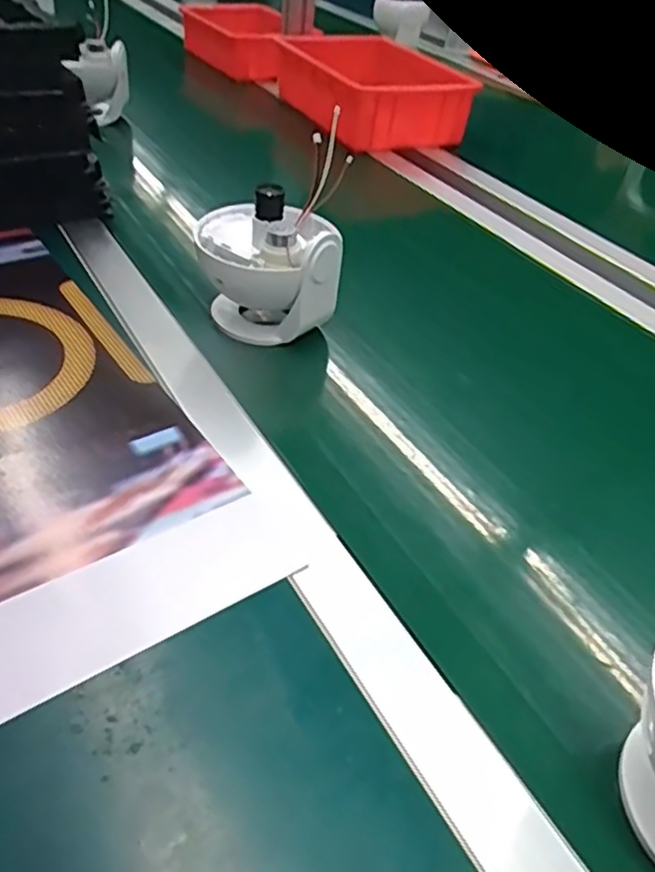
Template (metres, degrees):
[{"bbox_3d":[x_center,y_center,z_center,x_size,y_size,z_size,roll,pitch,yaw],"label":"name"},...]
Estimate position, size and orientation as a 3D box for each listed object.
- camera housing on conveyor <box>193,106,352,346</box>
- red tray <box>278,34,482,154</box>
[{"bbox_3d":[-0.049,-0.151,0.567,0.110,0.124,0.120,0,40,-6],"label":"camera housing on conveyor"},{"bbox_3d":[0.063,-0.531,1.034,0.209,0.090,0.286,-12,43,-19],"label":"red tray"}]

